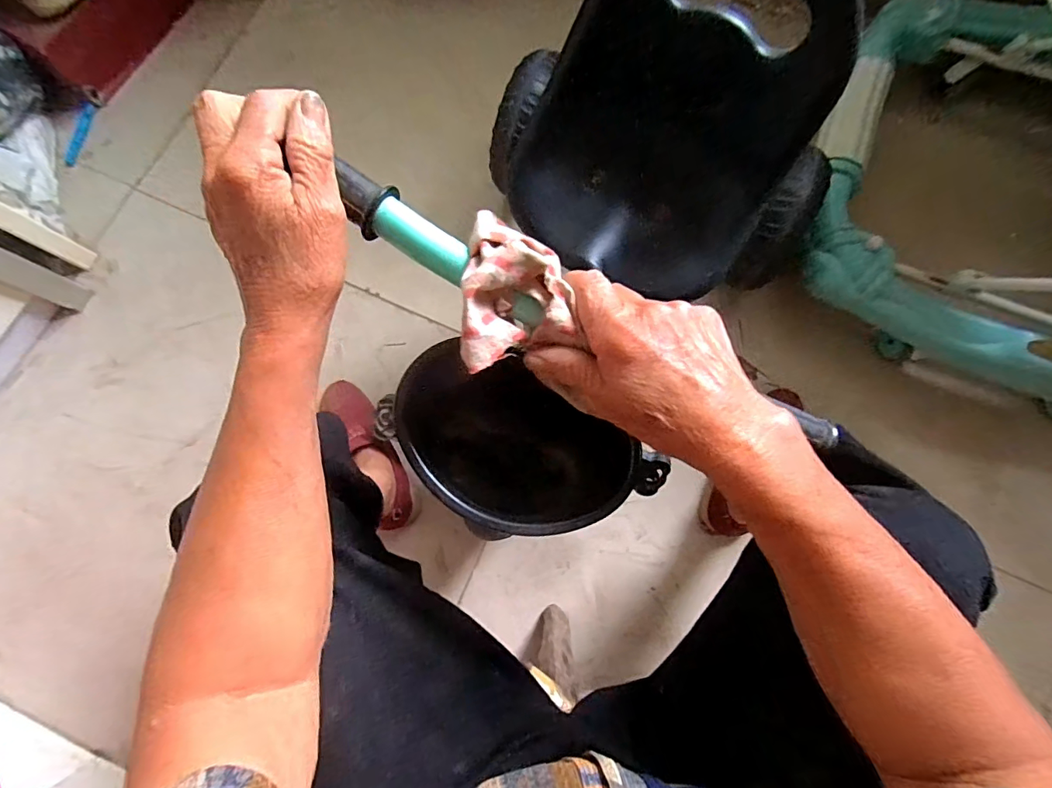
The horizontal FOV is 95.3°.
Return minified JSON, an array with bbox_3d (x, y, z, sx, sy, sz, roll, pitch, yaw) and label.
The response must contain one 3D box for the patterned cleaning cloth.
[{"bbox_3d":[-0.008,-0.059,0.256,0.062,0.040,0.079,-13,80,-3],"label":"patterned cleaning cloth"}]

